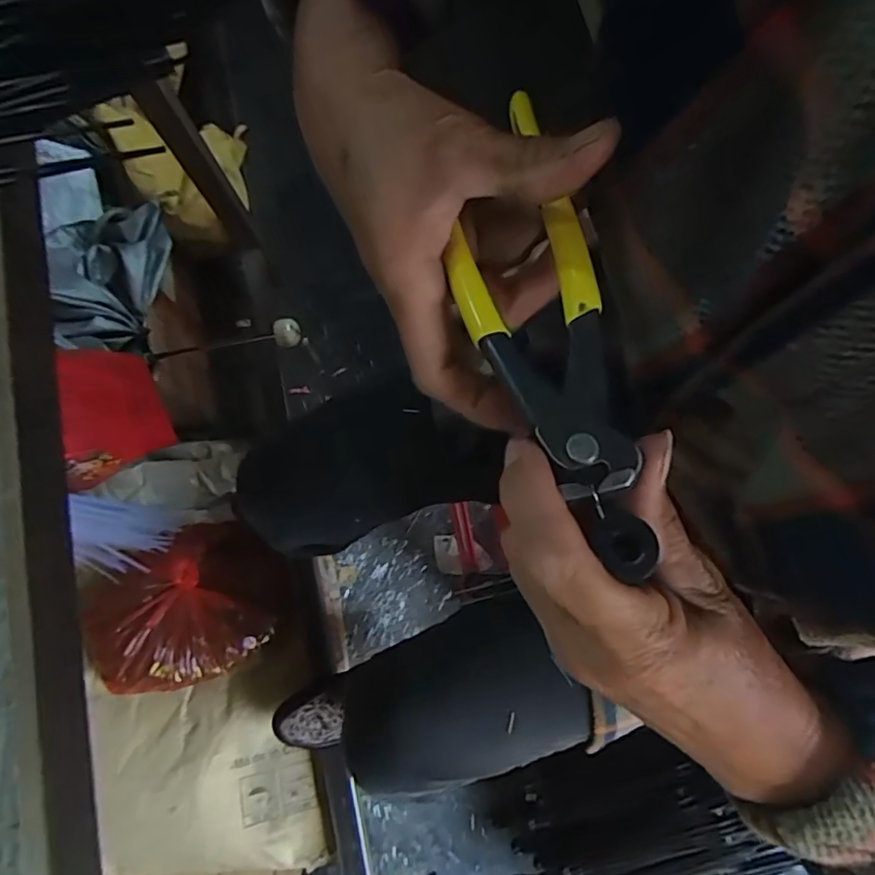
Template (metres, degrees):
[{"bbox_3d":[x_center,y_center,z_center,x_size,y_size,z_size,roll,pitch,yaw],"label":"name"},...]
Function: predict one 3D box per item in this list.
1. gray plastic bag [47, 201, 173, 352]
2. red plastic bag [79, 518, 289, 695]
[{"bbox_3d":[-0.508,-0.248,0.862,0.173,0.076,0.238,3,78,-1],"label":"gray plastic bag"},{"bbox_3d":[-0.382,0.258,0.891,0.285,0.106,0.225,-24,78,-4],"label":"red plastic bag"}]

